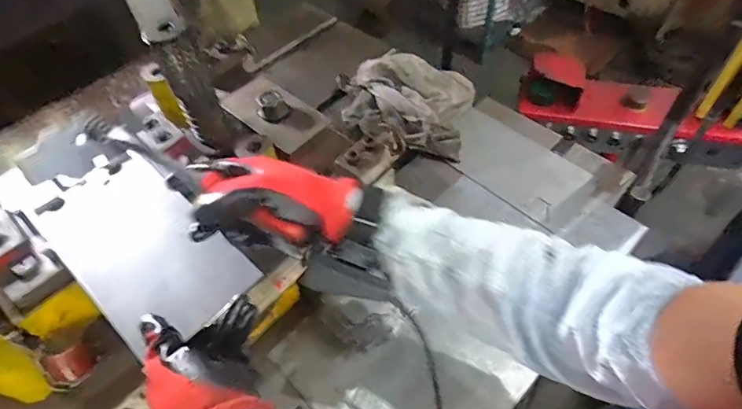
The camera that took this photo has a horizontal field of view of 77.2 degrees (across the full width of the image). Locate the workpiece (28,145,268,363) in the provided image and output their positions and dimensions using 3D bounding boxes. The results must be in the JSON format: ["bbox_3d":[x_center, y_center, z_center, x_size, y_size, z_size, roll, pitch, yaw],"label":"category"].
[{"bbox_3d":[-0.227,0.038,0.455,0.227,0.008,0.119,38,66,23],"label":"workpiece"}]

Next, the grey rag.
[{"bbox_3d":[0.063,-0.180,0.813,0.214,0.074,0.187,11,55,13],"label":"grey rag"}]

